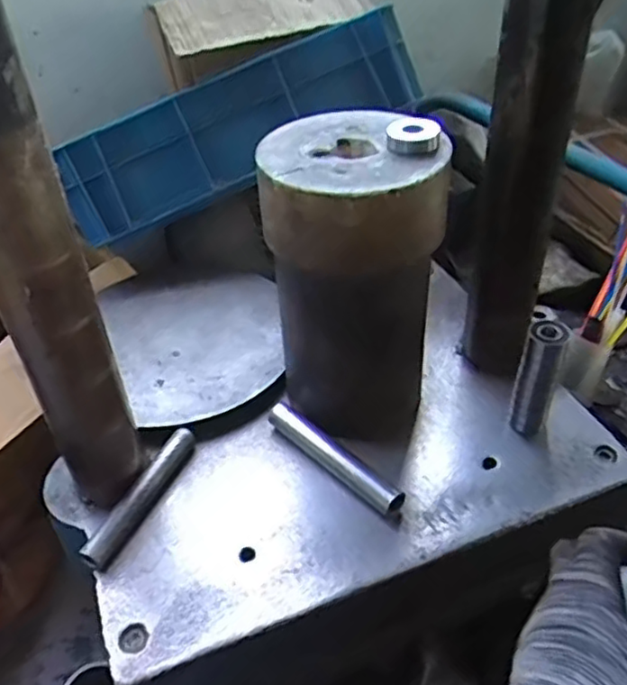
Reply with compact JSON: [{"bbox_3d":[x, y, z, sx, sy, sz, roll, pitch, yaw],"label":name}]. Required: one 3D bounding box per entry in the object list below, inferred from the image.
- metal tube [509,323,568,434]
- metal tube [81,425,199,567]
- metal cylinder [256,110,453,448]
[{"bbox_3d":[0.194,0.033,0.584,0.027,0.111,0.032,14,43,21],"label":"metal tube"},{"bbox_3d":[-0.143,0.129,0.569,0.025,0.023,0.140,12,42,18],"label":"metal tube"},{"bbox_3d":[0.037,-0.051,0.576,0.136,0.246,0.143,-2,39,2],"label":"metal cylinder"}]

